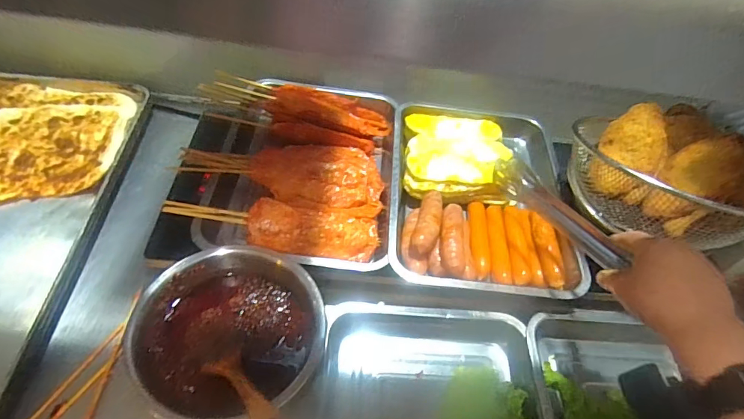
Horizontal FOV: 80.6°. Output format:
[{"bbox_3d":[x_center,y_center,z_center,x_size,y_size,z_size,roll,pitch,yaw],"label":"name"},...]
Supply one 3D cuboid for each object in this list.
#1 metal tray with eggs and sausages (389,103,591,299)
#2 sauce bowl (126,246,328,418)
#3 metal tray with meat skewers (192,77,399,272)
[{"bbox_3d":[0.158,-0.031,0.642,0.256,0.068,0.334,9,49,0],"label":"metal tray with eggs and sausages"},{"bbox_3d":[-0.153,0.133,0.475,0.189,0.093,0.179,4,49,-5],"label":"sauce bowl"},{"bbox_3d":[-0.094,-0.063,0.648,0.255,0.062,0.324,7,49,-2],"label":"metal tray with meat skewers"}]

